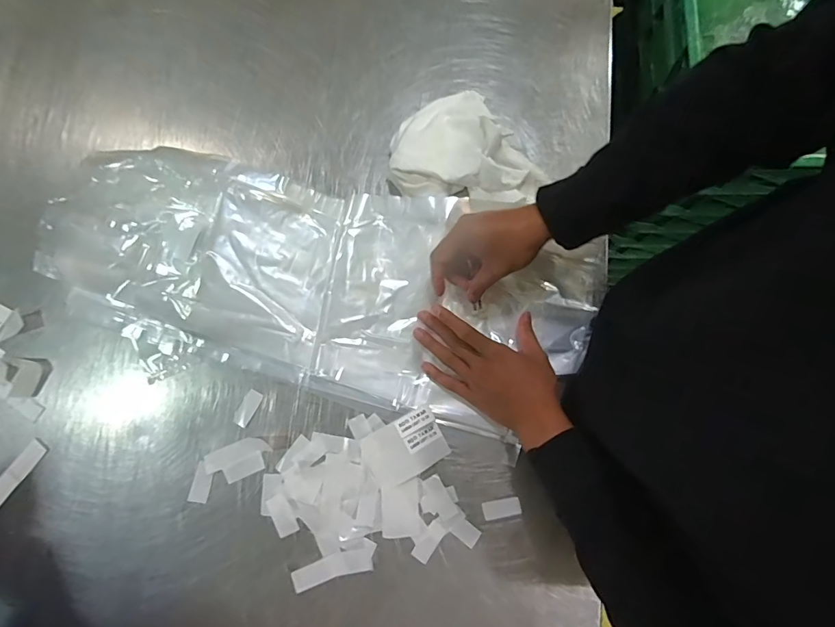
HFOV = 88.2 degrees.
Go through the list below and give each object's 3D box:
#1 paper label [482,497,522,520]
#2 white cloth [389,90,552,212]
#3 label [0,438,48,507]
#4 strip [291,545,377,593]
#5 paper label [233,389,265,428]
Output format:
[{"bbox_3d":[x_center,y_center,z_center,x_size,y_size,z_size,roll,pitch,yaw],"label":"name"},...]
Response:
[{"bbox_3d":[0.095,0.218,0.481,0.041,0.004,0.019,-9,80,-2],"label":"paper label"},{"bbox_3d":[0.067,-0.204,0.537,0.191,0.042,0.154,17,80,3],"label":"white cloth"},{"bbox_3d":[-0.465,0.186,0.495,0.027,0.004,0.089,34,80,10],"label":"label"},{"bbox_3d":[-0.090,0.276,0.471,0.088,0.004,0.028,-14,77,-6],"label":"strip"},{"bbox_3d":[-0.199,0.111,0.505,0.020,0.004,0.043,26,81,4],"label":"paper label"}]

